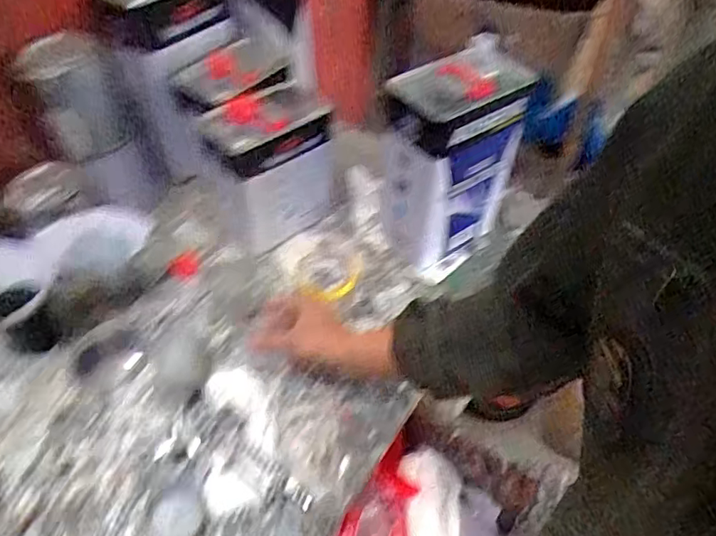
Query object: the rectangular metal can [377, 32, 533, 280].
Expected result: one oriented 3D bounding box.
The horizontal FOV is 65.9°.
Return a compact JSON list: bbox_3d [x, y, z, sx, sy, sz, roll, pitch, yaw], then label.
[{"bbox_3d":[0.125,-0.137,0.756,0.163,0.269,0.105,-35,56,-27],"label":"rectangular metal can"}]

